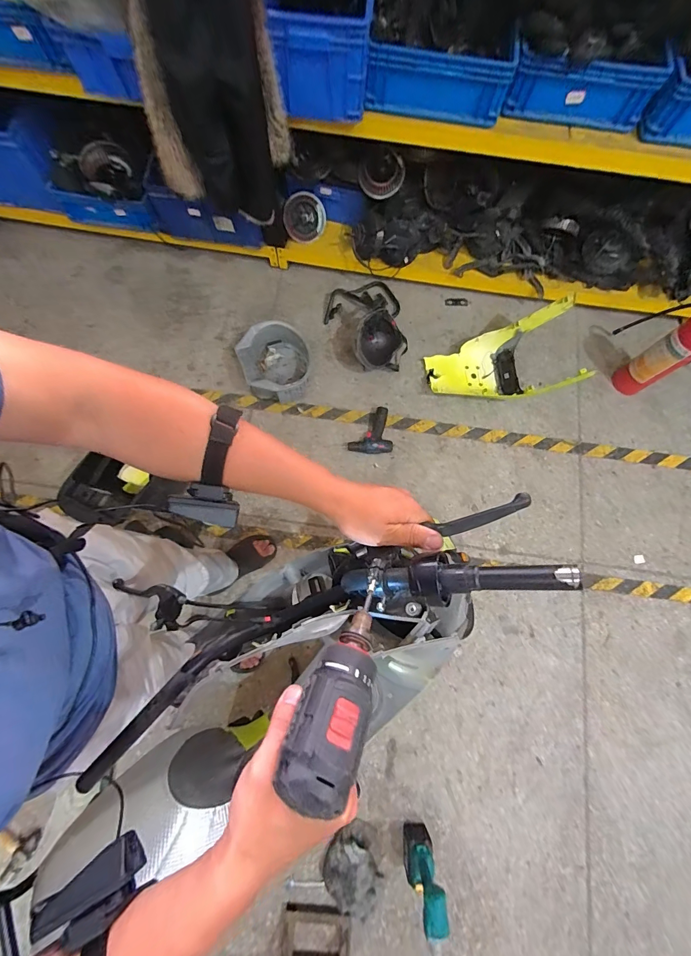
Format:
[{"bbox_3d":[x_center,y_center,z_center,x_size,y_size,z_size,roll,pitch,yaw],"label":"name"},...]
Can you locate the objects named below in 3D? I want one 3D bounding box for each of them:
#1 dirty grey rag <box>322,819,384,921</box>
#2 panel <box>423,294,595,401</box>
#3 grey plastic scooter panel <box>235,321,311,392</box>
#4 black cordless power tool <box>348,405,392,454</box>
[{"bbox_3d":[0.031,1.249,1.159,0.198,0.073,0.226,18,77,3],"label":"dirty grey rag"},{"bbox_3d":[0.618,-0.461,1.487,0.500,0.286,0.335,-7,77,-3],"label":"panel"},{"bbox_3d":[-0.287,-0.484,1.532,0.287,0.175,0.309,-19,77,-6],"label":"grey plastic scooter panel"},{"bbox_3d":[0.096,-0.196,1.529,0.181,0.050,0.204,-5,76,-2],"label":"black cordless power tool"}]

